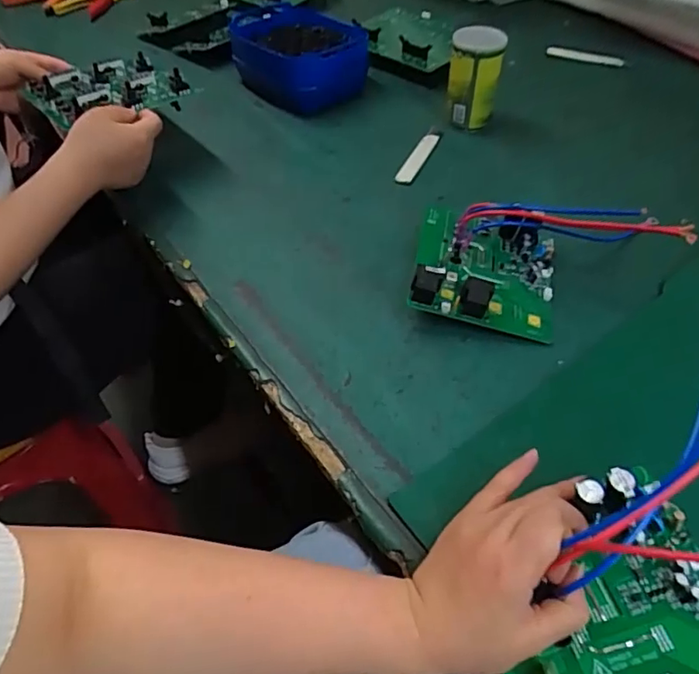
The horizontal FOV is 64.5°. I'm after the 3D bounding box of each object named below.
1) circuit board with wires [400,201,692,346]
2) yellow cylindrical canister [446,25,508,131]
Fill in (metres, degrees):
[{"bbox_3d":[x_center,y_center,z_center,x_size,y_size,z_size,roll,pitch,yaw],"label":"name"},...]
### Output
[{"bbox_3d":[0.189,-0.086,0.535,0.252,0.088,0.160,3,50,5],"label":"circuit board with wires"},{"bbox_3d":[0.164,-0.340,0.729,0.065,0.109,0.055,9,51,10],"label":"yellow cylindrical canister"}]

